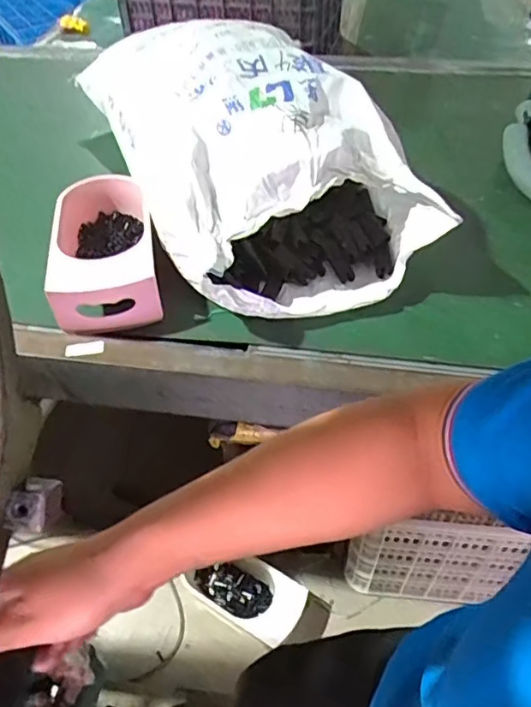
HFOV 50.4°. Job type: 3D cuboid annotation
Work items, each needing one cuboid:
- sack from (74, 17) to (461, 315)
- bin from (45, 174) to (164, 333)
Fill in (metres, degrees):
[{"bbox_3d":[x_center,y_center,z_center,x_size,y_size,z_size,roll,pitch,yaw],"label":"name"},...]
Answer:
[{"bbox_3d":[-0.032,-0.362,0.962,0.392,0.267,0.667,-17,50,-13],"label":"sack"},{"bbox_3d":[-0.250,-0.174,0.890,0.145,0.093,0.307,-9,49,-6],"label":"bin"}]

